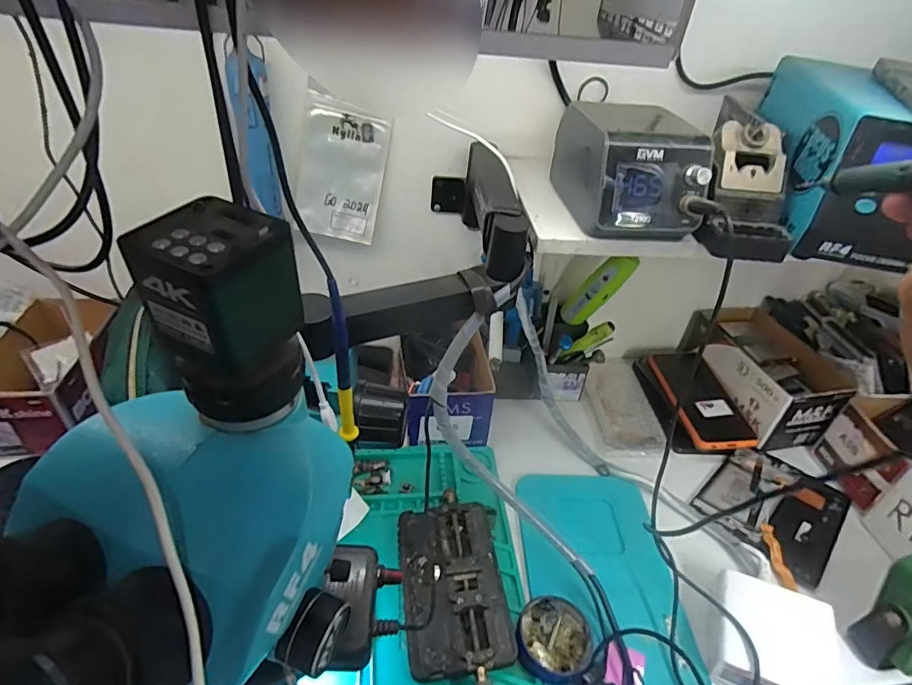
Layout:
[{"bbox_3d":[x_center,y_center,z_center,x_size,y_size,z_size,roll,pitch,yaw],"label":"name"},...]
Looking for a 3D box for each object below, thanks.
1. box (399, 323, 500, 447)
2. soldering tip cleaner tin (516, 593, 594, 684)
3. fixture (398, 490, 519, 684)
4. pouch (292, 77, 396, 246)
[{"bbox_3d":[-0.017,0.045,0.617,0.095,0.090,0.165,-2,37,-10],"label":"box"},{"bbox_3d":[0.083,0.247,0.419,0.059,0.018,0.064,3,37,-2],"label":"soldering tip cleaner tin"},{"bbox_3d":[-0.003,0.216,0.448,0.093,0.022,0.164,0,37,-7],"label":"fixture"},{"bbox_3d":[-0.124,-0.186,0.545,0.091,0.144,0.018,11,30,-14],"label":"pouch"}]

